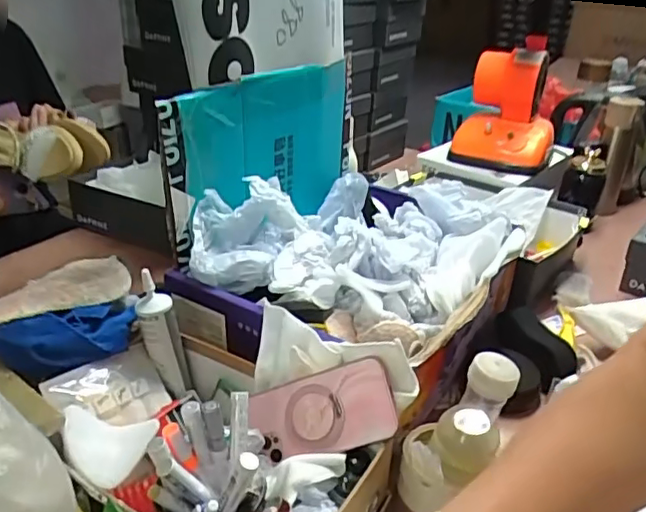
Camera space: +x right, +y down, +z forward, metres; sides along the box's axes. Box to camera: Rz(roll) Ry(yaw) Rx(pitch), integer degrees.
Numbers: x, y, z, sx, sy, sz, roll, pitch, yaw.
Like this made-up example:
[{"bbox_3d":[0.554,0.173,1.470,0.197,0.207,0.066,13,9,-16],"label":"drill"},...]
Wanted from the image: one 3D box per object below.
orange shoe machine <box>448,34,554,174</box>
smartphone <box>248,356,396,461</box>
[{"bbox_3d":[0.382,-0.292,1.200,0.195,0.222,0.172,13,28,14],"label":"orange shoe machine"},{"bbox_3d":[-0.002,0.141,0.537,0.131,0.011,0.072,-20,67,14],"label":"smartphone"}]

